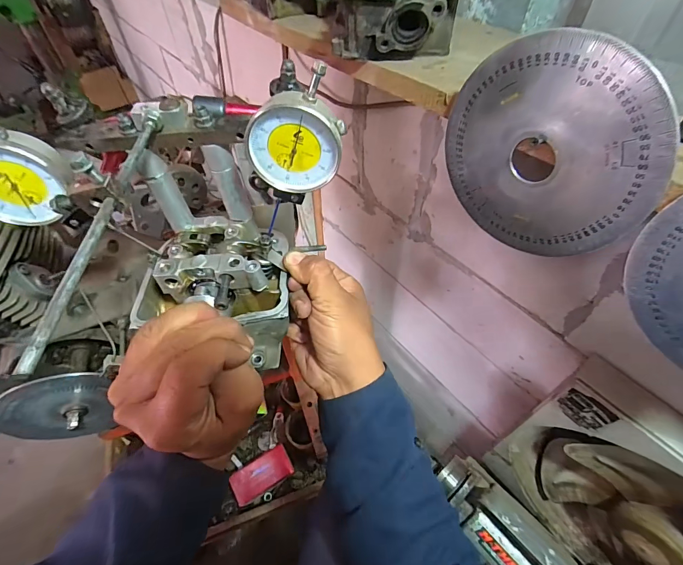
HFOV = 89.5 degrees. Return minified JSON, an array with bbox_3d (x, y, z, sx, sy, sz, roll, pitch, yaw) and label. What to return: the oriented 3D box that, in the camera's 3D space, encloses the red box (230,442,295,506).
[{"bbox_3d":[-0.171,0.411,0.739,0.125,0.021,0.071,-28,56,-20],"label":"red box"}]

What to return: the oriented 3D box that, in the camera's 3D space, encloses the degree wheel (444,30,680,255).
[{"bbox_3d":[0.150,-0.096,0.264,0.004,0.154,0.157,-32,97,-22],"label":"degree wheel"}]

